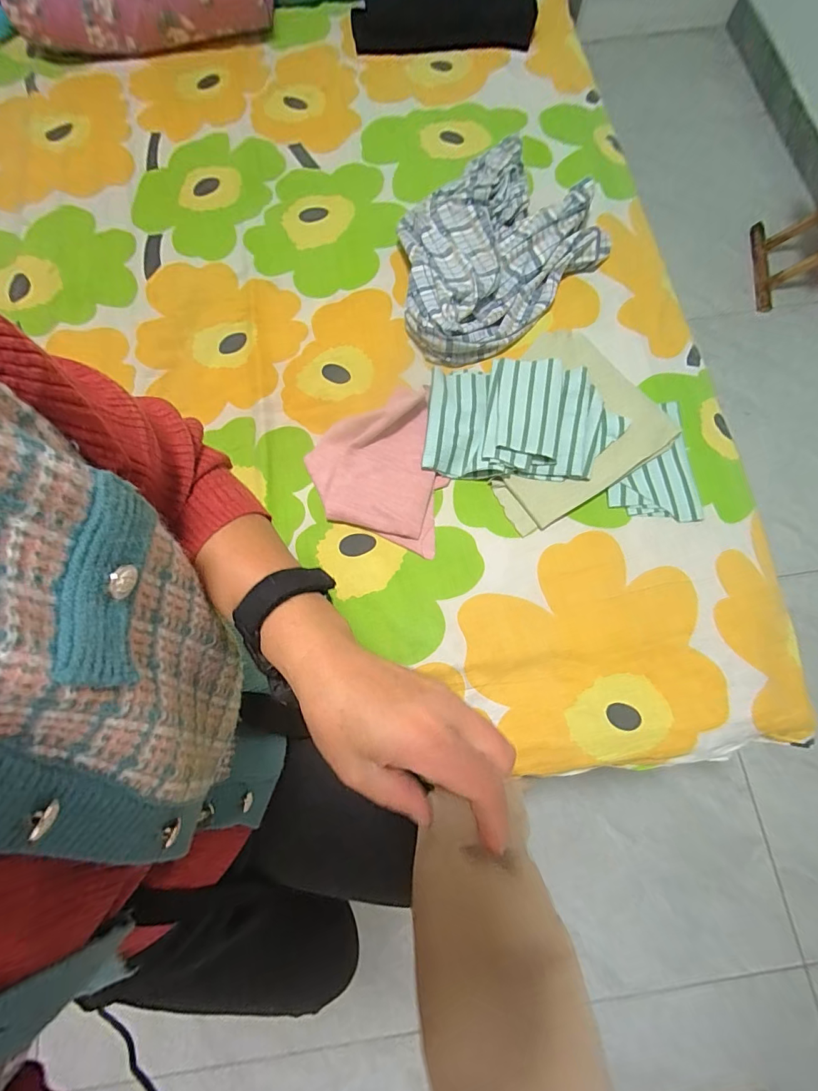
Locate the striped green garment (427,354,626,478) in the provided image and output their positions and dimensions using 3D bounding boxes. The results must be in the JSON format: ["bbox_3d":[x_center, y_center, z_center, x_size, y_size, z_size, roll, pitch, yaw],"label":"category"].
[{"bbox_3d":[0.170,-0.190,0.664,0.289,0.040,0.193,2,75,2],"label":"striped green garment"}]

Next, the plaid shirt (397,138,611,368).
[{"bbox_3d":[0.129,-0.499,0.746,0.405,0.071,0.301,-44,79,-10],"label":"plaid shirt"}]

